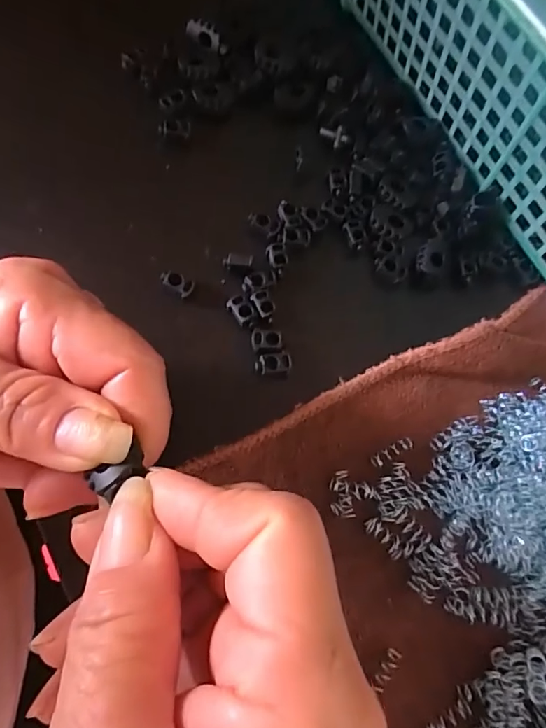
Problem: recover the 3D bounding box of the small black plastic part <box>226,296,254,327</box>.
[{"bbox_3d":[-0.014,-0.025,0.214,0.009,0.004,0.012,-34,79,-15],"label":"small black plastic part"}]

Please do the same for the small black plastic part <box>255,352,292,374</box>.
[{"bbox_3d":[0.000,0.000,0.209,0.016,0.004,0.009,-5,74,-8],"label":"small black plastic part"}]

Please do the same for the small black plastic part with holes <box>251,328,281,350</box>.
[{"bbox_3d":[-0.003,-0.011,0.212,0.013,0.004,0.009,3,73,-6],"label":"small black plastic part with holes"}]

